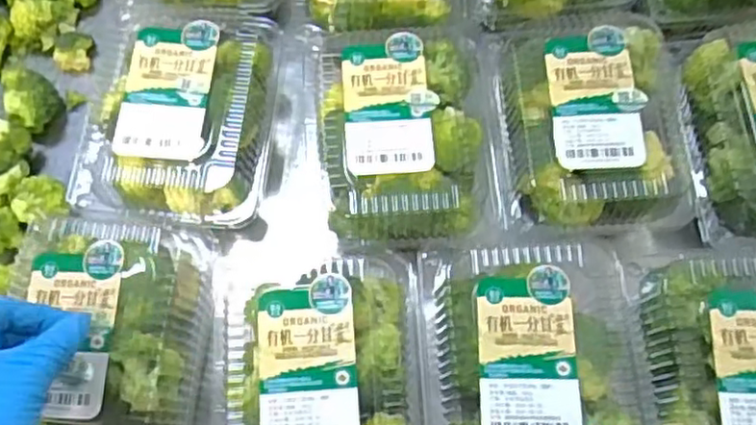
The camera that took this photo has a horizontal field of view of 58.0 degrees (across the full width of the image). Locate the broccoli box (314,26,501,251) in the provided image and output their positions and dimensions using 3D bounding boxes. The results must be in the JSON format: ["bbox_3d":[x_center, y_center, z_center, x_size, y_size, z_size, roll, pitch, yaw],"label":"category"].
[{"bbox_3d":[0.023,-0.059,0.503,0.141,0.058,0.167,-5,71,-1],"label":"broccoli box"}]

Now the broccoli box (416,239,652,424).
[{"bbox_3d":[0.104,0.101,0.459,0.143,0.079,0.177,-4,71,-1],"label":"broccoli box"}]

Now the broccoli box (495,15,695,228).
[{"bbox_3d":[0.164,-0.070,0.516,0.131,0.076,0.156,-3,71,0],"label":"broccoli box"}]

